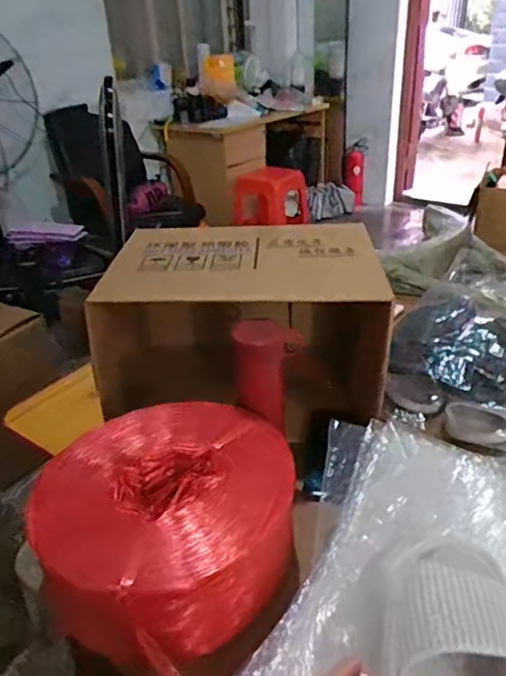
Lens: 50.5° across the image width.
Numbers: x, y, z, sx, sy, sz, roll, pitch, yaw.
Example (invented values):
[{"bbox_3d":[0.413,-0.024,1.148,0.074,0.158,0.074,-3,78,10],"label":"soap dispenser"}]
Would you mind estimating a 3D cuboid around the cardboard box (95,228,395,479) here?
[{"bbox_3d":[0.004,-0.023,0.835,0.405,0.224,0.287,6,31,16],"label":"cardboard box"}]

